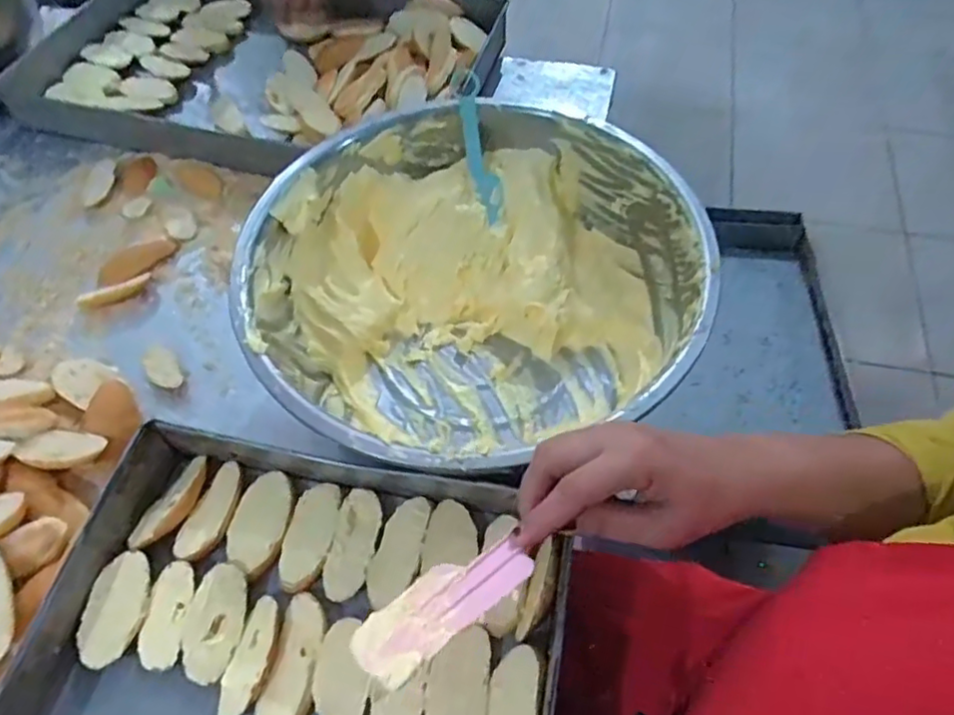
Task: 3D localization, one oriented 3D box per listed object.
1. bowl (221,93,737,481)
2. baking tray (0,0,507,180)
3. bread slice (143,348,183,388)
[{"bbox_3d":[-0.004,-0.052,0.563,0.366,0.149,0.362,-1,57,2],"label":"bowl"},{"bbox_3d":[-0.295,-0.407,0.839,0.581,0.077,0.357,16,59,12],"label":"baking tray"},{"bbox_3d":[-0.309,0.010,0.610,0.029,0.004,0.053,-28,60,-15],"label":"bread slice"}]

